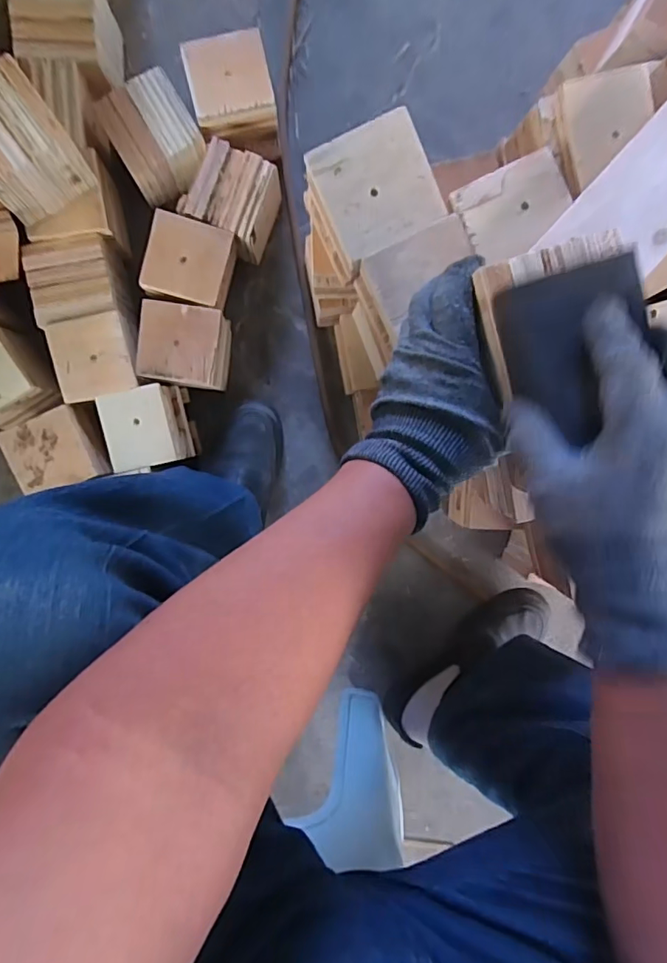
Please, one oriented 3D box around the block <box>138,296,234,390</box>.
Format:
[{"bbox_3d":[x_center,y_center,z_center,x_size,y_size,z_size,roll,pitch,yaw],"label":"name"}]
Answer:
[{"bbox_3d":[-0.180,-0.160,0.618,0.096,0.082,0.094,6,95,-5],"label":"block"}]

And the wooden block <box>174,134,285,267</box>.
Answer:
[{"bbox_3d":[-0.120,-0.337,0.610,0.092,0.066,0.097,20,93,-6],"label":"wooden block"}]

